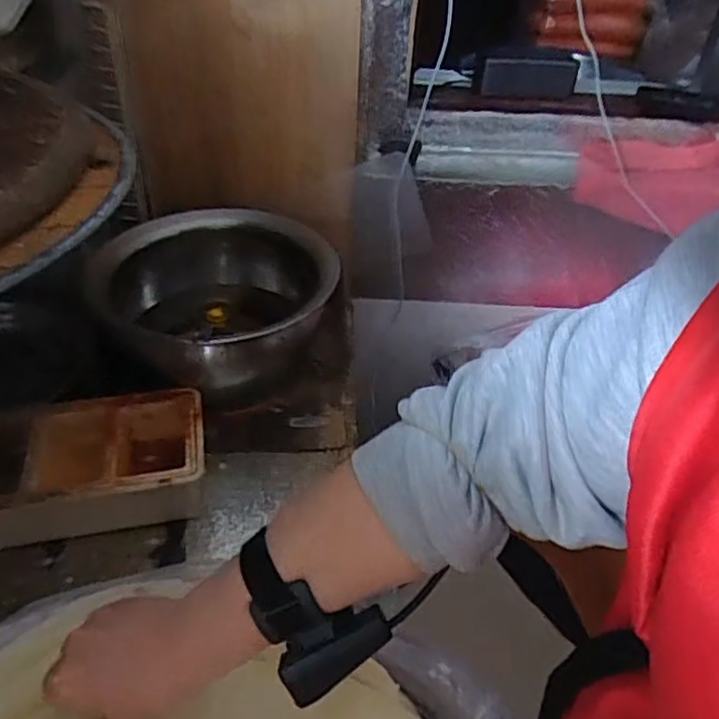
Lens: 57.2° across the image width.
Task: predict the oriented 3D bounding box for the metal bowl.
[{"bbox_3d":[-0.154,-0.046,0.756,0.234,0.152,0.241,3,40,-3],"label":"metal bowl"}]

